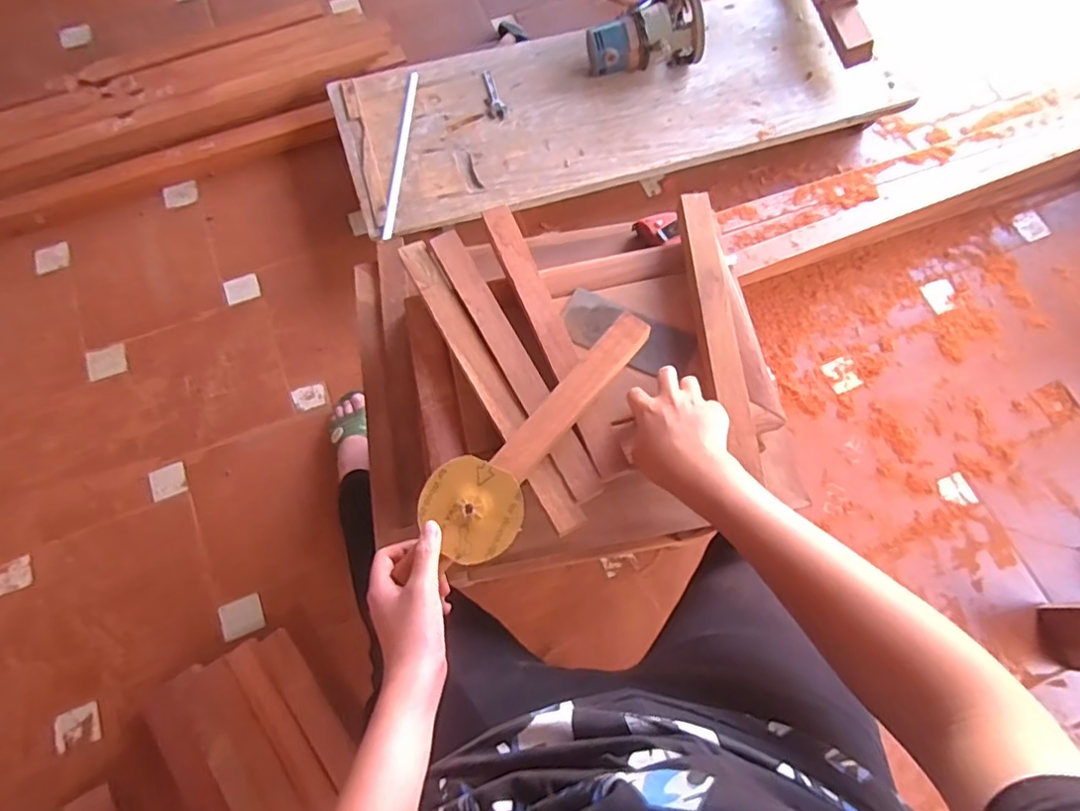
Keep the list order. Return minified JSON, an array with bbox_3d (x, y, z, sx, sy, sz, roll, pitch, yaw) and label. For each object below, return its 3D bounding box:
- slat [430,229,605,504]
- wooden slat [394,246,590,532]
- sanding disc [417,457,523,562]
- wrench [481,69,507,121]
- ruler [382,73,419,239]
[{"bbox_3d":[-0.029,-0.051,0.608,0.033,0.017,0.328,-27,73,-9],"label":"slat"},{"bbox_3d":[-0.056,-0.030,0.605,0.031,0.014,0.354,-28,73,-9],"label":"wooden slat"},{"bbox_3d":[-0.061,0.090,0.524,0.094,0.005,0.085,43,84,16],"label":"sanding disc"},{"bbox_3d":[-0.106,-0.703,1.329,0.042,0.008,0.142,-13,69,-5],"label":"wrench"},{"bbox_3d":[-0.302,-0.555,1.274,0.022,0.007,0.456,2,69,1],"label":"ruler"}]

